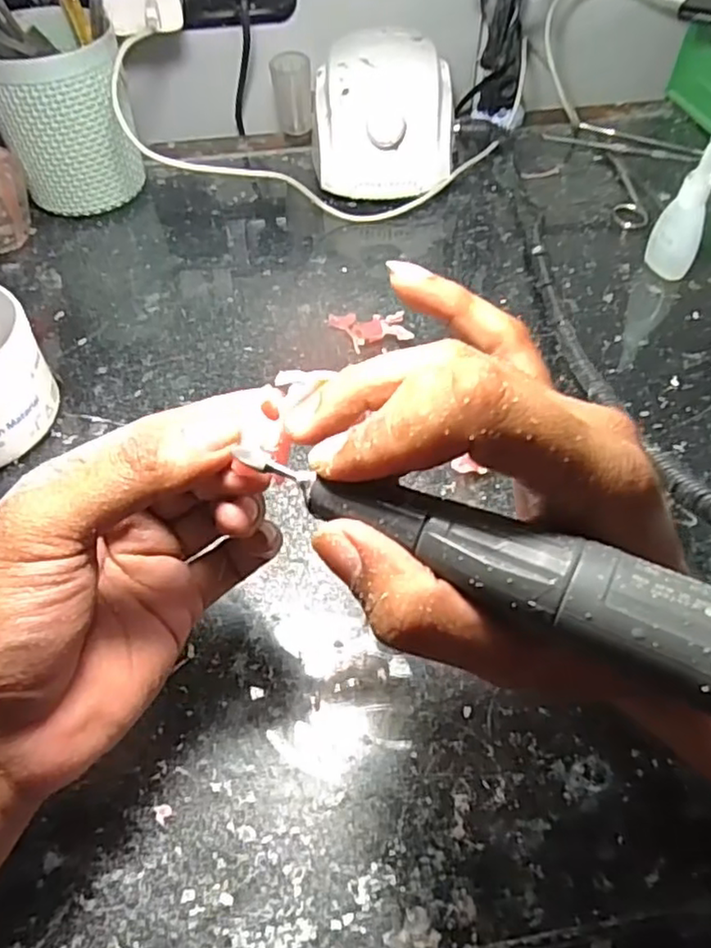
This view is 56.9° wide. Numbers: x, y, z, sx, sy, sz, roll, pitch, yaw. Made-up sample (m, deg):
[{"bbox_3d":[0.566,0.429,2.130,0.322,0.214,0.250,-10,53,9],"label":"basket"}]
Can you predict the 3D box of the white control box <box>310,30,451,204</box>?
[{"bbox_3d":[0.020,-0.272,0.502,0.100,0.082,0.120,0,52,1],"label":"white control box"}]

